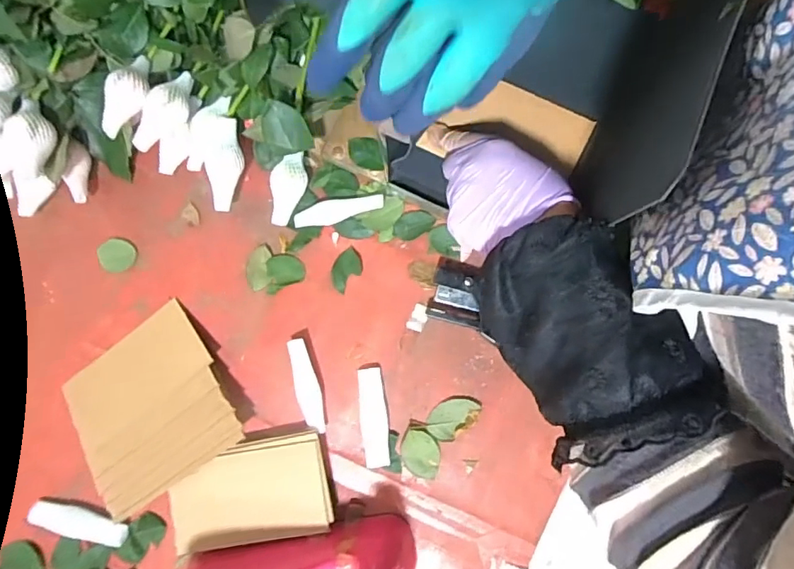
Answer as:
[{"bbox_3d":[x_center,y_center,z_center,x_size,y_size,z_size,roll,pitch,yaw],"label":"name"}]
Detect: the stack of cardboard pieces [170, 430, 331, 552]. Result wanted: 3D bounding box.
[{"bbox_3d":[-0.132,0.185,0.457,0.136,0.024,0.087,-9,77,-1],"label":"stack of cardboard pieces"}]

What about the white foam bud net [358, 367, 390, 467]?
[{"bbox_3d":[-0.022,0.122,0.469,0.024,0.008,0.088,-8,77,-1],"label":"white foam bud net"}]

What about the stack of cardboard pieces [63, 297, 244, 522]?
[{"bbox_3d":[-0.227,0.111,0.463,0.134,0.022,0.141,-32,79,-6],"label":"stack of cardboard pieces"}]

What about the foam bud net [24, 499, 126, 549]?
[{"bbox_3d":[-0.293,0.221,0.465,0.092,0.014,0.026,17,78,5],"label":"foam bud net"}]

